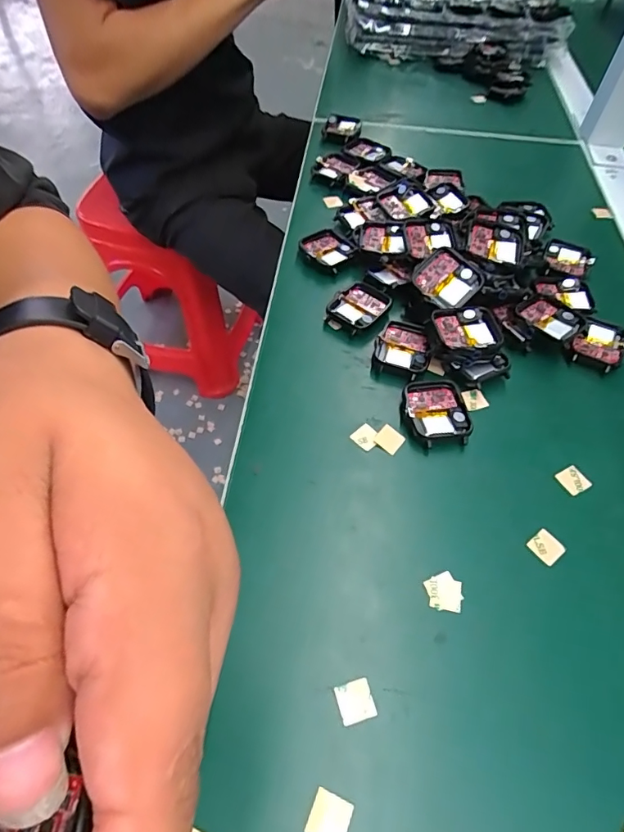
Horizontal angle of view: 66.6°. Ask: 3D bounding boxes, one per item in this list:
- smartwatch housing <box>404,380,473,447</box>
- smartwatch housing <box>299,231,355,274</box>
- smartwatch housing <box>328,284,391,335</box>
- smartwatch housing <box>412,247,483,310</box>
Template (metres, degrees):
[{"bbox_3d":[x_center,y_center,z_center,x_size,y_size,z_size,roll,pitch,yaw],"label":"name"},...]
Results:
[{"bbox_3d":[0.077,-0.002,0.299,0.038,0.011,0.046,-5,55,-4],"label":"smartwatch housing"},{"bbox_3d":[0.014,-0.135,0.390,0.034,0.012,0.039,-34,61,-22],"label":"smartwatch housing"},{"bbox_3d":[0.034,-0.079,0.351,0.036,0.010,0.044,29,59,19],"label":"smartwatch housing"},{"bbox_3d":[0.095,-0.097,0.333,0.043,0.009,0.037,43,104,10],"label":"smartwatch housing"}]

